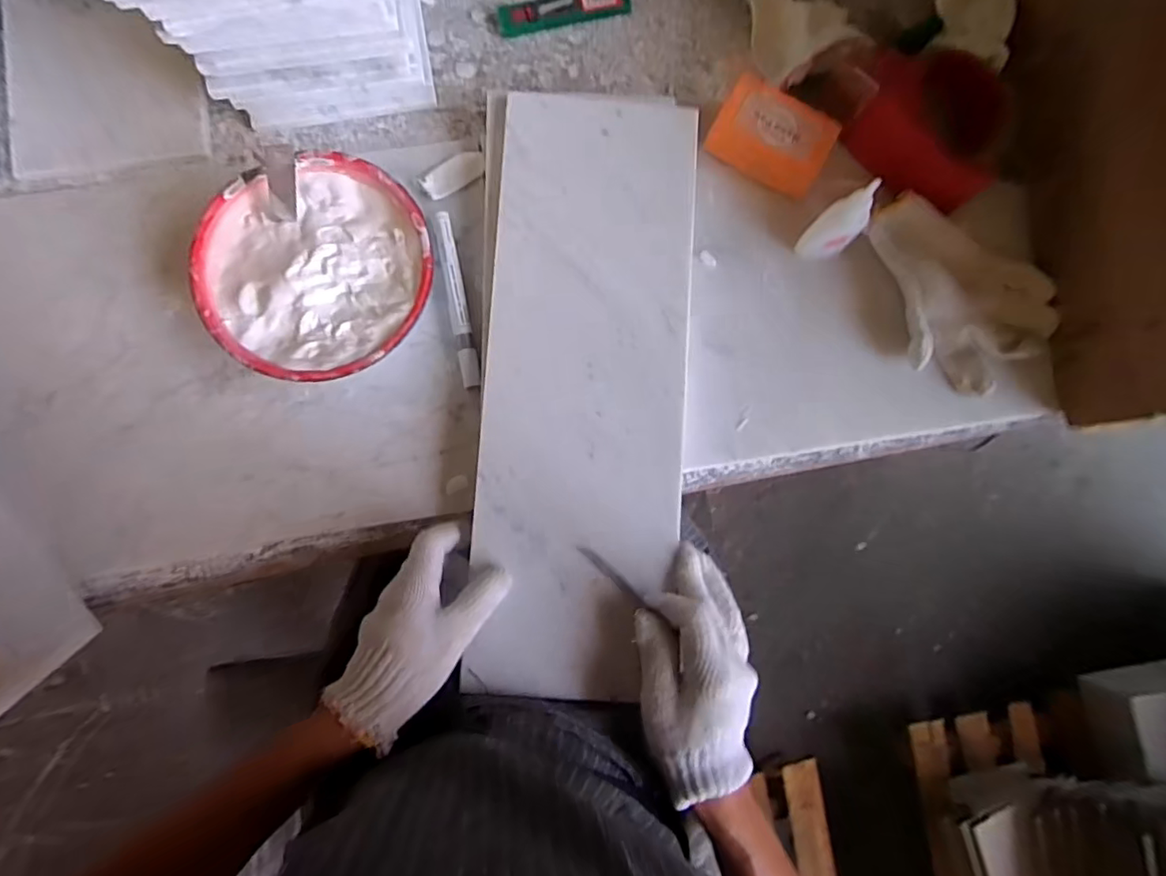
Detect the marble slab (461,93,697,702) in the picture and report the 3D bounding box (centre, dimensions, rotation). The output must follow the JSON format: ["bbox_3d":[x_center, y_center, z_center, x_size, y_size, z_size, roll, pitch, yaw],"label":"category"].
[{"bbox_3d":[0.003,-0.043,0.431,0.148,0.009,0.450,5,83,-1],"label":"marble slab"}]

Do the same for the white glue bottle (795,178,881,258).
[{"bbox_3d":[0.194,-0.161,0.430,0.030,0.092,0.023,45,83,4],"label":"white glue bottle"}]

